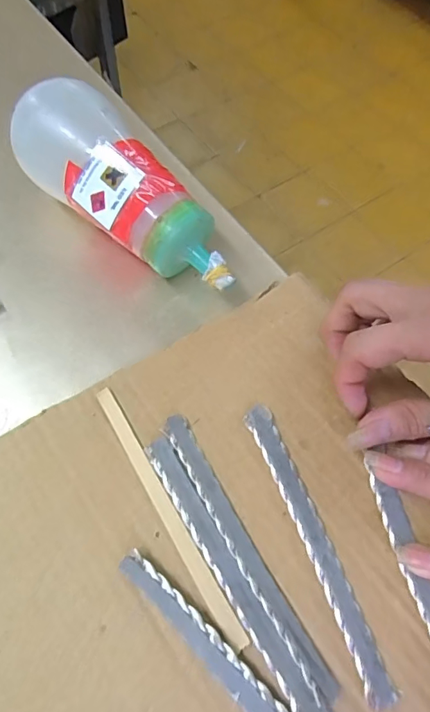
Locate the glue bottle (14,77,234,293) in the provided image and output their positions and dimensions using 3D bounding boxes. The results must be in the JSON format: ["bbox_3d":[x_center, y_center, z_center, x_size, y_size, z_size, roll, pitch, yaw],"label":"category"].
[{"bbox_3d":[-0.052,-0.094,0.275,0.158,0.062,0.057,40,68,16],"label":"glue bottle"}]

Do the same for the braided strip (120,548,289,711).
[{"bbox_3d":[0.010,0.133,0.189,0.134,0.008,0.012,42,69,17],"label":"braided strip"}]

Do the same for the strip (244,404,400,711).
[{"bbox_3d":[0.046,0.085,0.218,0.014,0.005,0.134,-17,65,-11],"label":"strip"}]

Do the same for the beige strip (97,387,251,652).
[{"bbox_3d":[-0.023,0.070,0.220,0.009,0.004,0.133,-28,68,-16],"label":"beige strip"}]

